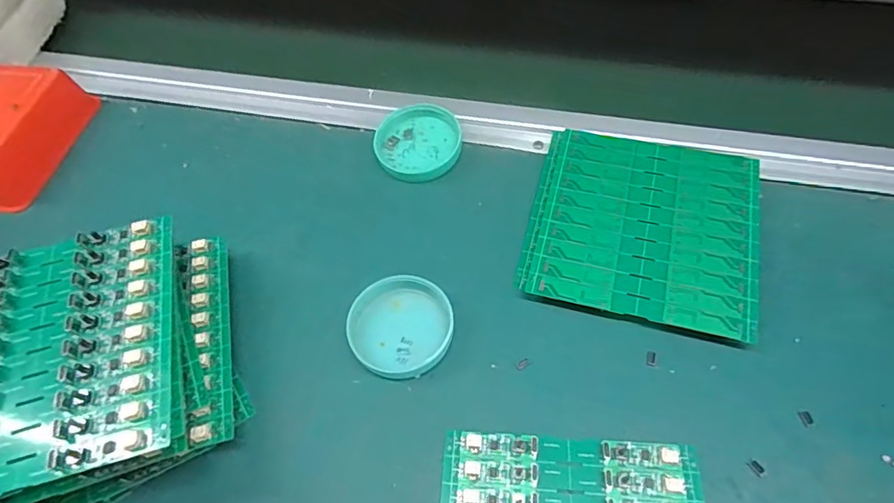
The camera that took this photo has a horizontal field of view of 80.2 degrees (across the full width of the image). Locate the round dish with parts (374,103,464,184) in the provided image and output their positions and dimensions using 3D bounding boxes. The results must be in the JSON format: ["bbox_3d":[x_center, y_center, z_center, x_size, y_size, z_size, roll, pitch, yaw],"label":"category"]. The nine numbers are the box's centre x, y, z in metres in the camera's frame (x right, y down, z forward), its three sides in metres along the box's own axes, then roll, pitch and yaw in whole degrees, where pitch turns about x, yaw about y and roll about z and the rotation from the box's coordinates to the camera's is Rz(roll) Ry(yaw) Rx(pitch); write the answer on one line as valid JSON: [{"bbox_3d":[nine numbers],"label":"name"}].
[{"bbox_3d":[-0.023,-0.084,0.409,0.065,0.014,0.065,-2,67,4],"label":"round dish with parts"}]

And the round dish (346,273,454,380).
[{"bbox_3d":[-0.029,0.046,0.330,0.062,0.015,0.061,-2,58,3],"label":"round dish"}]

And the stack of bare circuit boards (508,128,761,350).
[{"bbox_3d":[0.130,-0.017,0.357,0.142,0.016,0.137,13,60,12],"label":"stack of bare circuit boards"}]

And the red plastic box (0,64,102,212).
[{"bbox_3d":[-0.363,-0.098,0.427,0.091,0.044,0.126,6,59,8],"label":"red plastic box"}]

